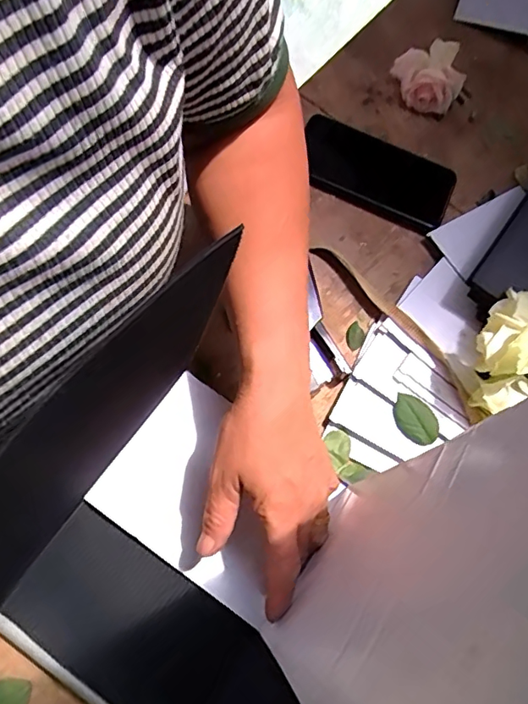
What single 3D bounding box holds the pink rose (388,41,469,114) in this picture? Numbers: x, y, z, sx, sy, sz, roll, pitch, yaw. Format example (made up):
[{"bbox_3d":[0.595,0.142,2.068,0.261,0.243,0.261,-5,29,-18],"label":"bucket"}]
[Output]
[{"bbox_3d":[0.177,-0.290,0.569,0.069,0.044,0.060,-7,72,-8],"label":"pink rose"}]

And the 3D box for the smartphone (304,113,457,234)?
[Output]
[{"bbox_3d":[0.104,-0.175,0.518,0.158,0.010,0.084,32,71,5],"label":"smartphone"}]

